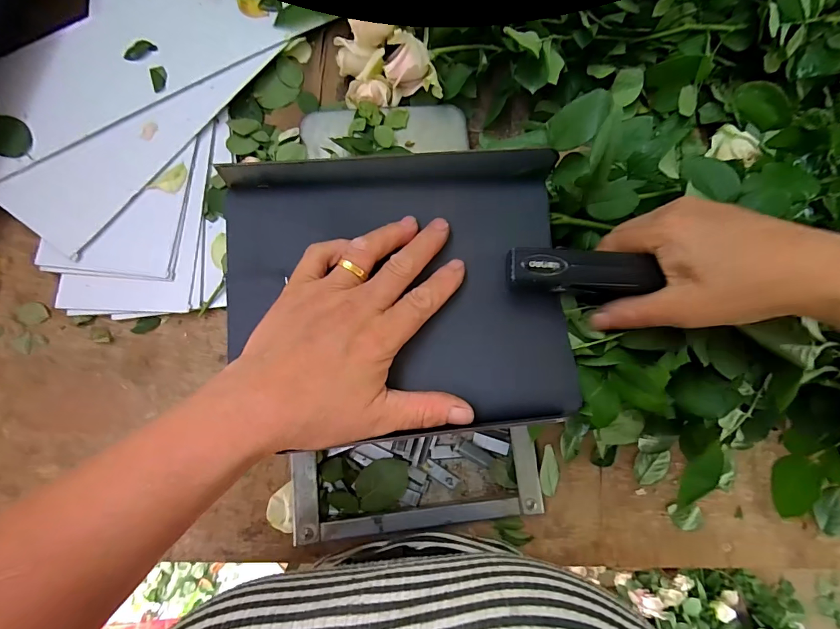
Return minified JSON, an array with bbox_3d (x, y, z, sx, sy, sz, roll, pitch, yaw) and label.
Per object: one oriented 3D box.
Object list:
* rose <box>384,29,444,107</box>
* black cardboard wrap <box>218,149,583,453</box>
[{"bbox_3d":[-0.008,-0.250,0.408,0.055,0.047,0.059,-7,81,-6],"label":"rose"},{"bbox_3d":[-0.012,-0.021,0.259,0.211,0.021,0.172,-1,83,-4],"label":"black cardboard wrap"}]

